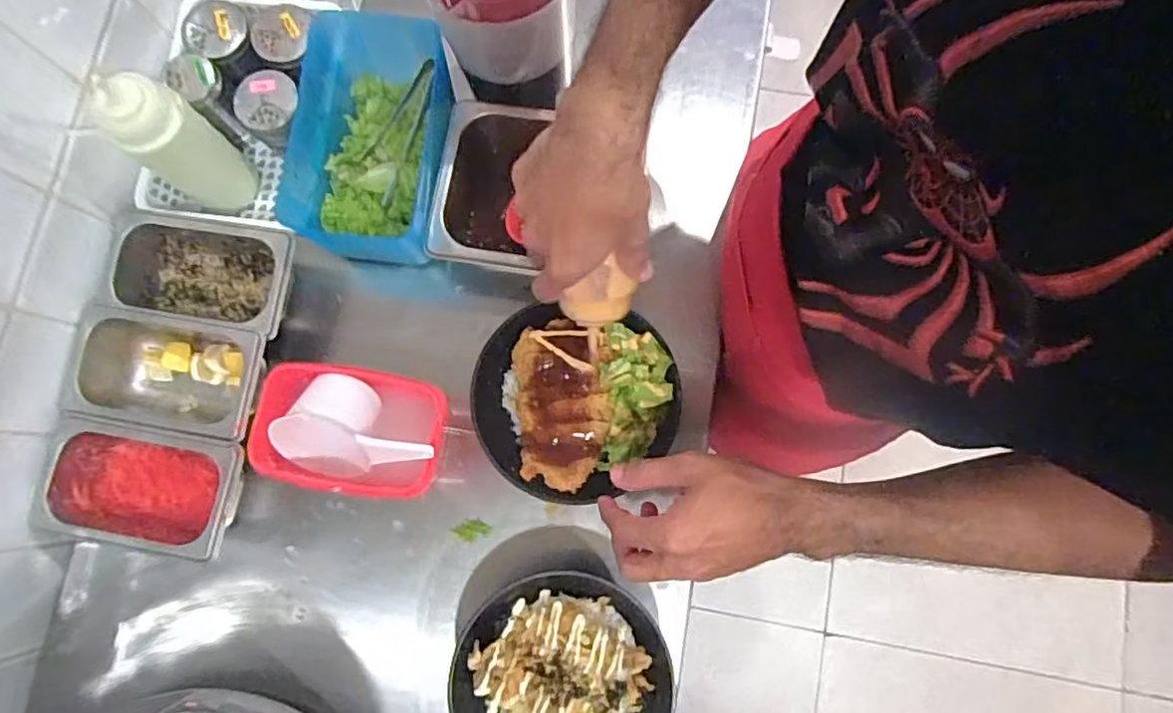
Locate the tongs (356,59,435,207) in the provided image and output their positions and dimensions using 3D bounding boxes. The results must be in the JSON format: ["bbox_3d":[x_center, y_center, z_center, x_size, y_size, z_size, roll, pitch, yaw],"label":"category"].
[{"bbox_3d":[-0.190,-0.226,0.638,0.052,0.020,0.143,26,100,6],"label":"tongs"}]

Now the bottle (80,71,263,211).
[{"bbox_3d":[-0.368,-0.193,0.584,0.057,0.161,0.060,0,80,1],"label":"bottle"}]

